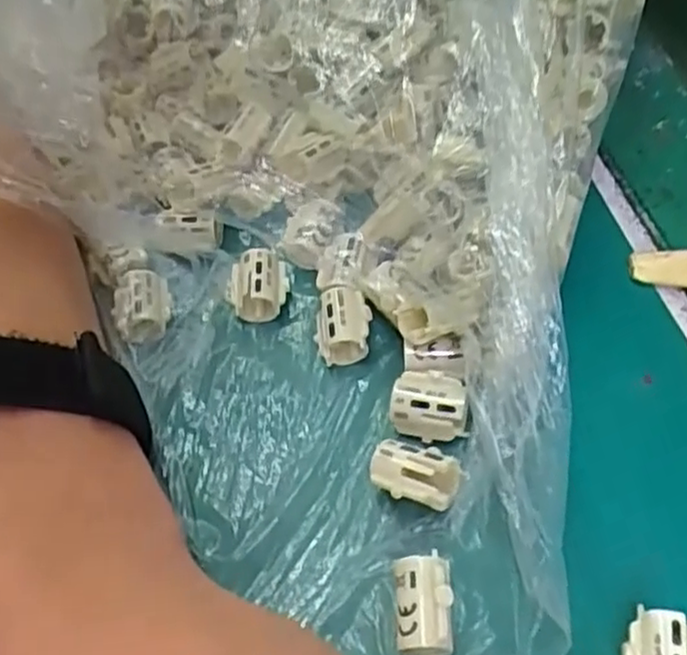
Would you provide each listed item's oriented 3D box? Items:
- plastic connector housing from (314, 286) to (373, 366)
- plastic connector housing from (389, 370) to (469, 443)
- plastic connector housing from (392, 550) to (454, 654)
[{"bbox_3d":[0.000,-0.001,0.229,0.017,0.014,0.021,-7,55,1],"label":"plastic connector housing"},{"bbox_3d":[0.025,0.023,0.211,0.021,0.013,0.017,0,55,6],"label":"plastic connector housing"},{"bbox_3d":[0.020,0.069,0.178,0.013,0.016,0.022,-4,55,3],"label":"plastic connector housing"}]

